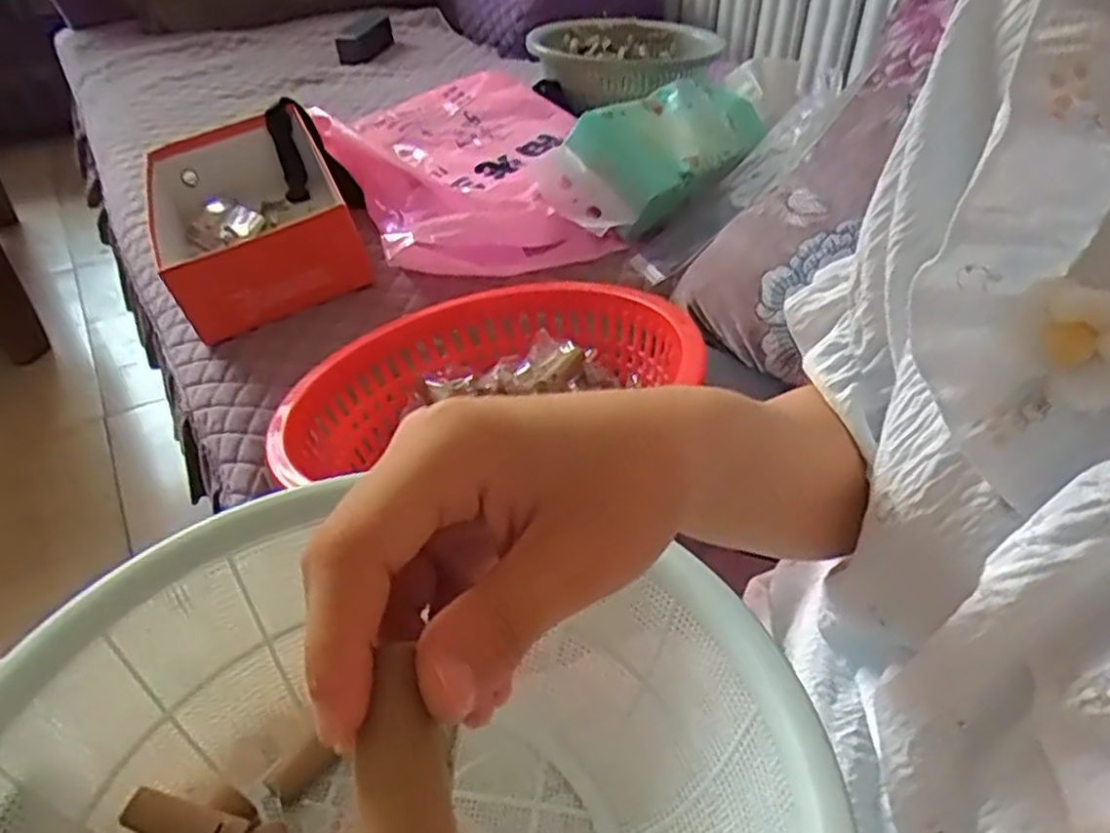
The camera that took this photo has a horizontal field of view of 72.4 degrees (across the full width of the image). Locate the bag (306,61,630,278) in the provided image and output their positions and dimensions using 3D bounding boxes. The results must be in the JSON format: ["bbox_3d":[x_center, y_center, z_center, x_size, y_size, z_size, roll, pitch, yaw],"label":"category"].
[{"bbox_3d":[-0.114,-0.305,0.940,0.286,0.087,0.381,-16,45,-16],"label":"bag"}]

